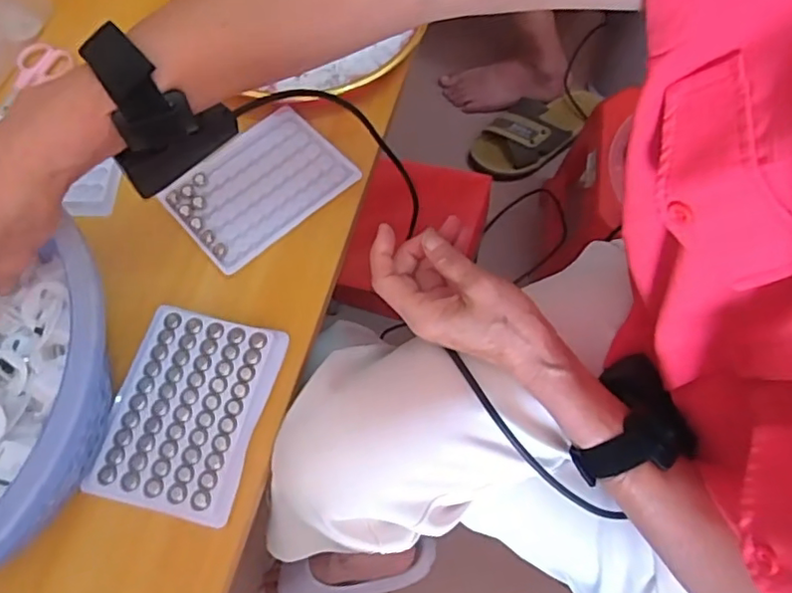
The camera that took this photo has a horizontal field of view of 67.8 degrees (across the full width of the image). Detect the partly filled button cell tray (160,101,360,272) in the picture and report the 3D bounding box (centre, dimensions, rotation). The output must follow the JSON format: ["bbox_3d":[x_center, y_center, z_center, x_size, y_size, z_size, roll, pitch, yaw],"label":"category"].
[{"bbox_3d":[-0.106,-0.087,0.458,0.129,0.007,0.100,-40,71,-15],"label":"partly filled button cell tray"}]

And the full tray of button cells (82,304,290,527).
[{"bbox_3d":[-0.134,0.073,0.384,0.094,0.011,0.127,12,67,6],"label":"full tray of button cells"}]

